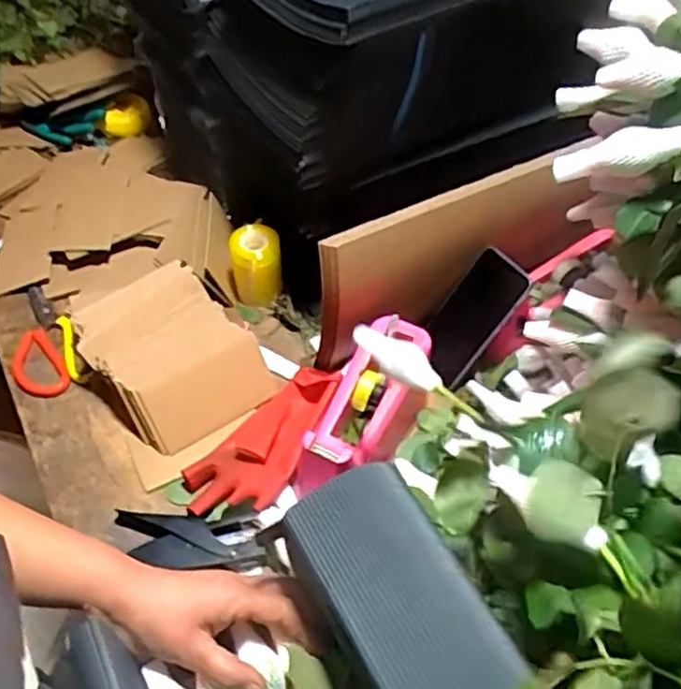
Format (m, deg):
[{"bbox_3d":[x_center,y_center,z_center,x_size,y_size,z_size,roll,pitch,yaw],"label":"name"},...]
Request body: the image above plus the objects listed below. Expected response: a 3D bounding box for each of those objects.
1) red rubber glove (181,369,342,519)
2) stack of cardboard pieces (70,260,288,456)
[{"bbox_3d":[-0.072,0.102,0.734,0.097,0.048,0.210,32,57,23],"label":"red rubber glove"},{"bbox_3d":[-0.206,-0.004,0.804,0.160,0.052,0.255,-32,58,-24],"label":"stack of cardboard pieces"}]

